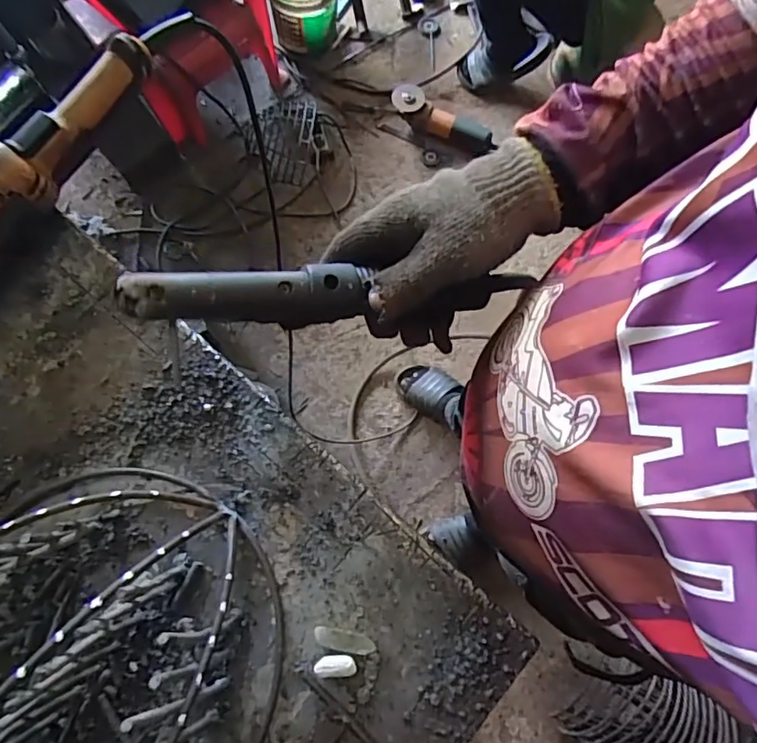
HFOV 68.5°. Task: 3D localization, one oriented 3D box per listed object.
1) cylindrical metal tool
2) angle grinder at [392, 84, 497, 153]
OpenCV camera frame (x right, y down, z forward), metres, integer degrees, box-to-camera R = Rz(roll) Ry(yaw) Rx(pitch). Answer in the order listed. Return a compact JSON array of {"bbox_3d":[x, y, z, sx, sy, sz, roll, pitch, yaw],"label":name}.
[{"bbox_3d":[-0.021,-0.049,0.351,0.257,0.025,0.030,-5,72,-22],"label":"cylindrical metal tool"},{"bbox_3d":[0.171,-0.684,1.499,0.283,0.087,0.086,17,74,4],"label":"angle grinder"}]

